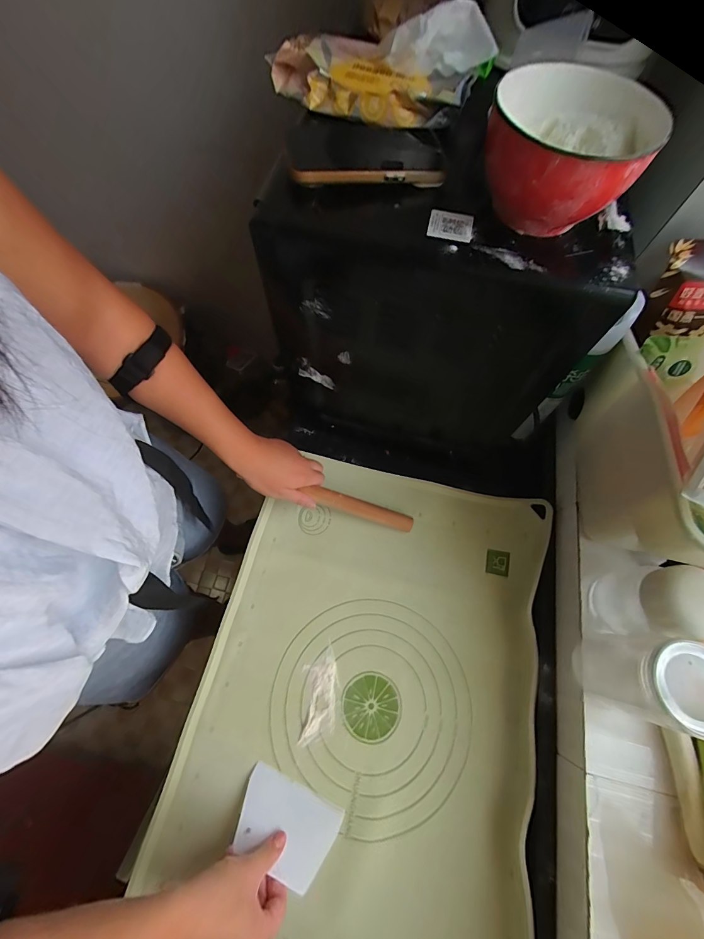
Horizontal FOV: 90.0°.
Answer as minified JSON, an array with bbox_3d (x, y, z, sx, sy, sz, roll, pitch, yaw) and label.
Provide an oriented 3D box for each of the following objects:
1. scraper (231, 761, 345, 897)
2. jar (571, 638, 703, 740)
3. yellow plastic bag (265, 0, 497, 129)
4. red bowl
[{"bbox_3d":[-0.078,0.410,0.407,0.115,0.006,0.075,18,45,13],"label":"scraper"},{"bbox_3d":[0.283,0.205,0.347,0.068,0.128,0.065,0,68,-1],"label":"jar"},{"bbox_3d":[0.028,-0.408,0.349,0.190,0.051,0.129,23,69,8],"label":"yellow plastic bag"},{"bbox_3d":[0.167,-0.247,0.283,0.112,0.065,0.135,14,68,4],"label":"red bowl"}]

